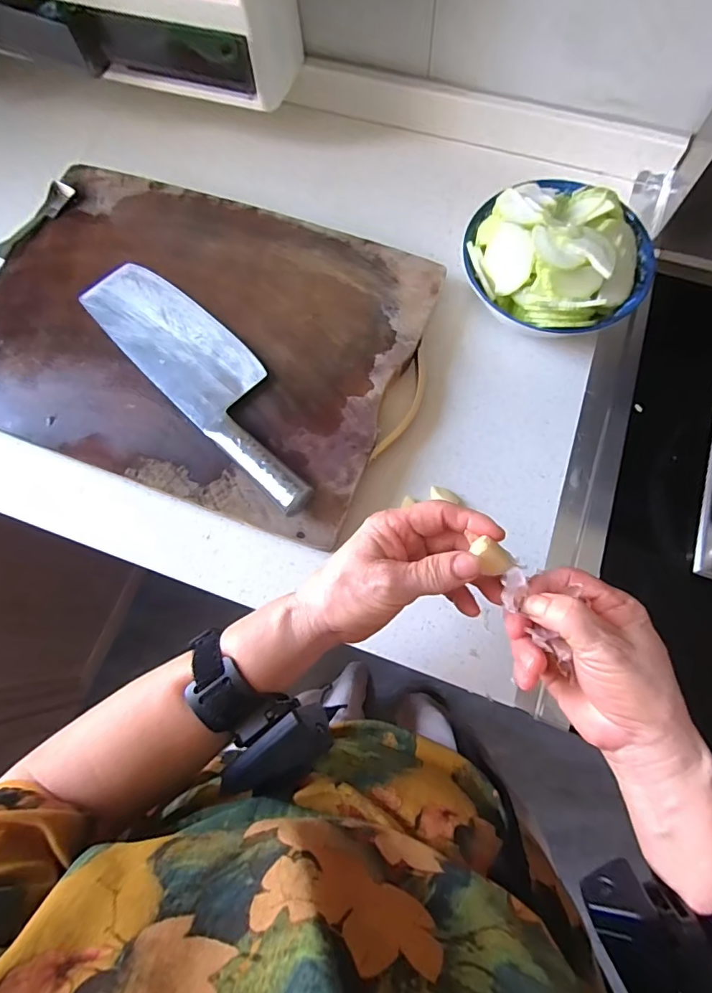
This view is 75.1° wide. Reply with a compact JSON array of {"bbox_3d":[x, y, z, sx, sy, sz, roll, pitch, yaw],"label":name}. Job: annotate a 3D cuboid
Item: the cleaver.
[{"bbox_3d":[-0.137,-0.116,0.417,0.081,0.030,0.308,-44,79,-9],"label":"cleaver"}]

